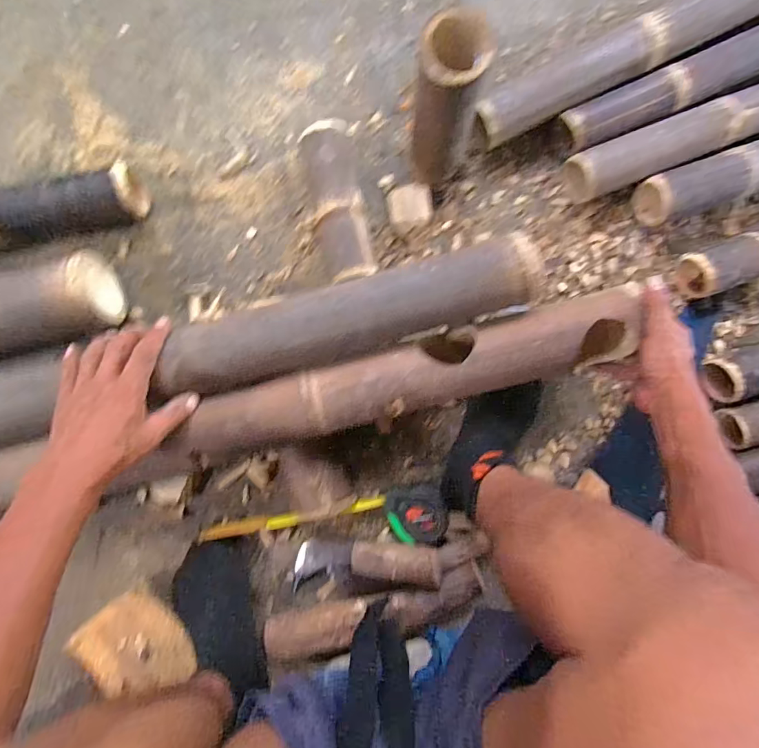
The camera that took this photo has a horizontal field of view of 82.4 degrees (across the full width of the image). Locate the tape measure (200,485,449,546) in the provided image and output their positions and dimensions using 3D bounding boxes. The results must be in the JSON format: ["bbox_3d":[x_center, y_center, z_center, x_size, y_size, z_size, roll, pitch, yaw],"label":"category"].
[{"bbox_3d":[-0.071,0.200,0.576,0.328,0.041,0.075,-7,90,-3],"label":"tape measure"}]

